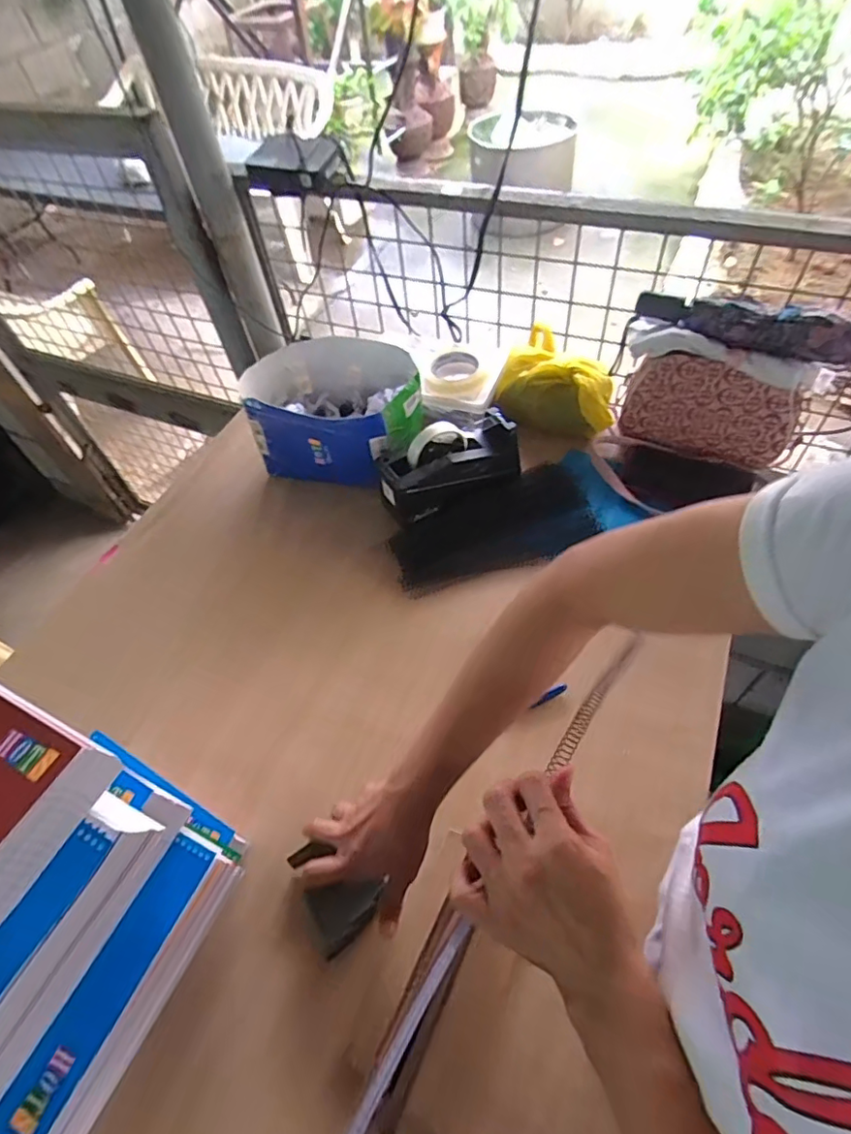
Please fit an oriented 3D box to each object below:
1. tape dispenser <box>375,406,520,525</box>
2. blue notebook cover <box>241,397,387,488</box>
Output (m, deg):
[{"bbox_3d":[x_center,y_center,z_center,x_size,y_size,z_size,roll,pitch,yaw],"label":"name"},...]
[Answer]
[{"bbox_3d":[0.034,-0.147,0.789,0.204,0.095,0.090,-23,55,-11],"label":"tape dispenser"},{"bbox_3d":[-0.157,-0.166,0.811,0.208,0.163,0.026,13,57,14],"label":"blue notebook cover"}]

